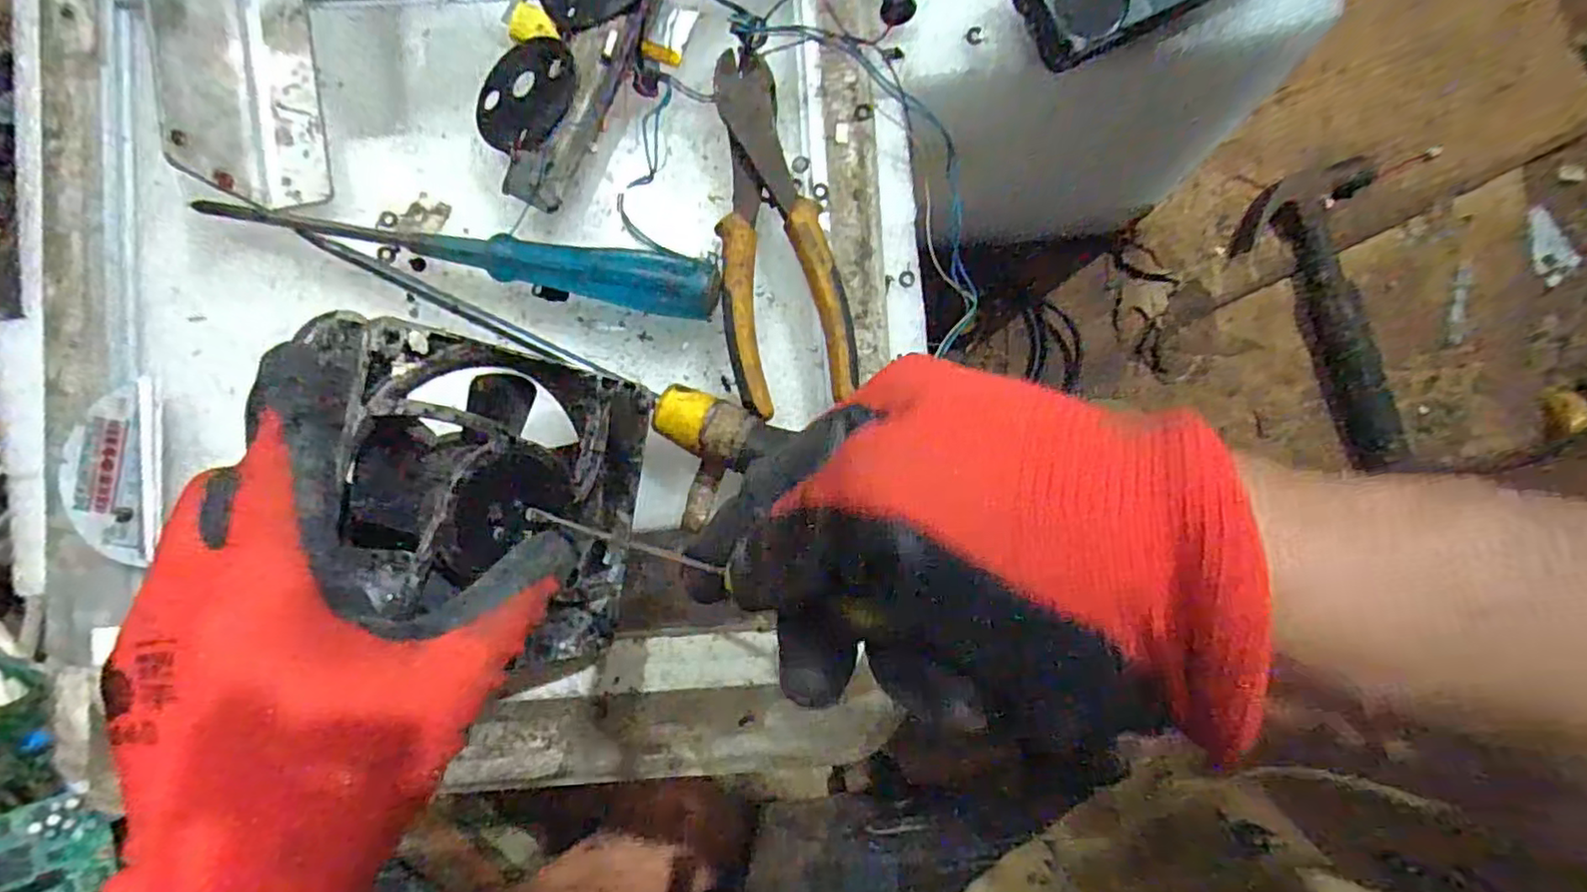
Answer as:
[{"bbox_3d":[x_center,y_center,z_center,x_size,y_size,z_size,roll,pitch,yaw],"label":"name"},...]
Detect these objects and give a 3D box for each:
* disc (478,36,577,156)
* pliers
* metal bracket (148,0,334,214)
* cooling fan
[{"bbox_3d":[-0.125,-0.165,0.314,0.055,0.006,0.055,-4,79,19],"label":"disc"},{"bbox_3d":[-0.011,-0.102,0.315,0.056,0.015,0.167,-11,88,0],"label":"pliers"},{"bbox_3d":[-0.256,-0.184,0.302,0.045,0.051,0.140,-9,88,0],"label":"metal bracket"},{"bbox_3d":[-0.109,0.024,0.254,0.023,0.117,0.115,5,85,33],"label":"cooling fan"}]

